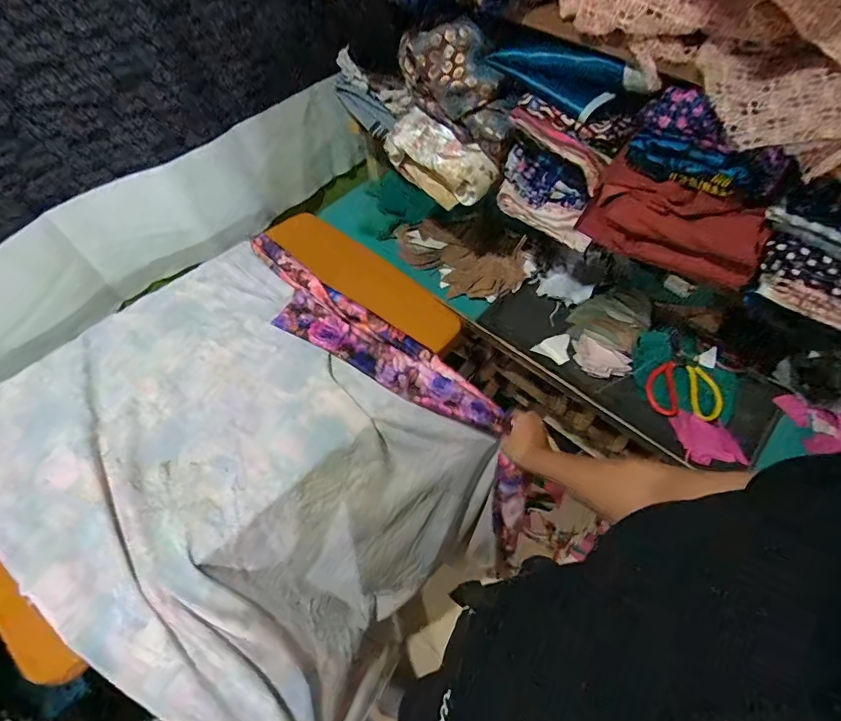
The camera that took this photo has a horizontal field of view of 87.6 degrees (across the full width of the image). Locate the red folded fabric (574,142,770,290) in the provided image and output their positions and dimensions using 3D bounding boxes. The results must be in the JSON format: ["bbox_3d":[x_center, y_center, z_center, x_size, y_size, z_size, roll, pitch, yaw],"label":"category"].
[{"bbox_3d":[0.337,-0.178,0.589,0.224,0.096,0.054,30,62,18],"label":"red folded fabric"}]

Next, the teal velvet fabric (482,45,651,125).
[{"bbox_3d":[0.197,-0.391,0.607,0.225,0.079,0.017,36,64,21],"label":"teal velvet fabric"}]

